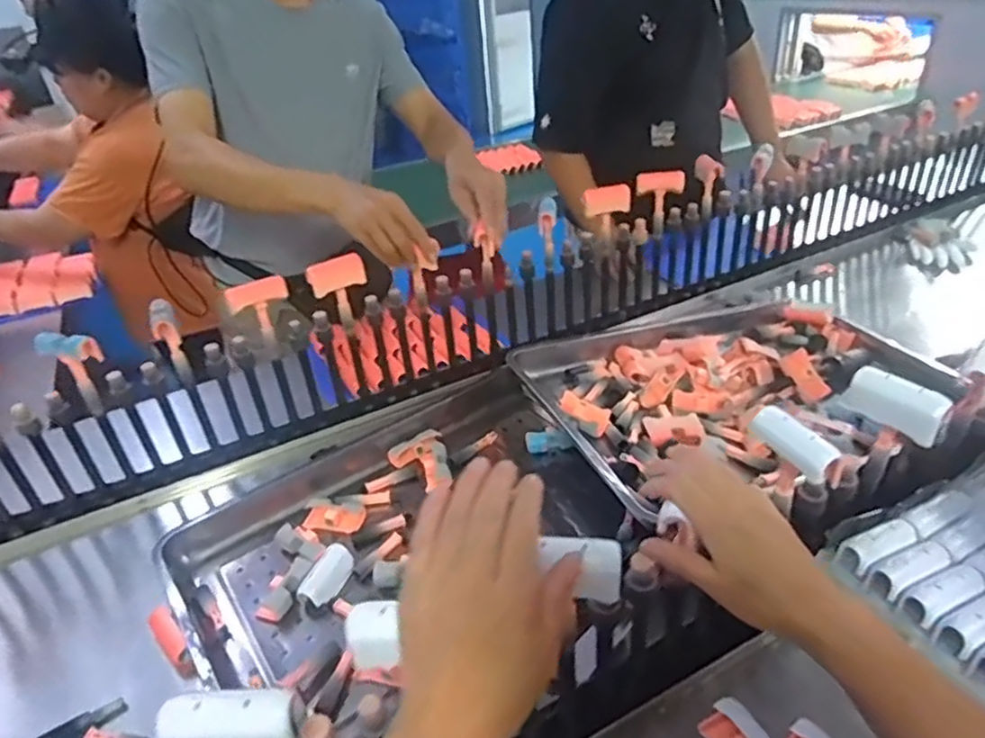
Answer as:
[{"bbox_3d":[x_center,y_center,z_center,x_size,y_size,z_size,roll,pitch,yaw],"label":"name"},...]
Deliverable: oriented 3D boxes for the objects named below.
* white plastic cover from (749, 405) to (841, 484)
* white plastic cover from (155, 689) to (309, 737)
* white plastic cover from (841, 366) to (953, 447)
[{"bbox_3d":[0.241,0.057,0.530,0.029,0.023,0.073,-21,37,-21],"label":"white plastic cover"},{"bbox_3d":[-0.151,0.207,0.379,0.081,0.026,0.033,7,34,-8],"label":"white plastic cover"},{"bbox_3d":[0.347,0.030,0.568,0.019,0.042,0.077,-27,40,-28],"label":"white plastic cover"}]

